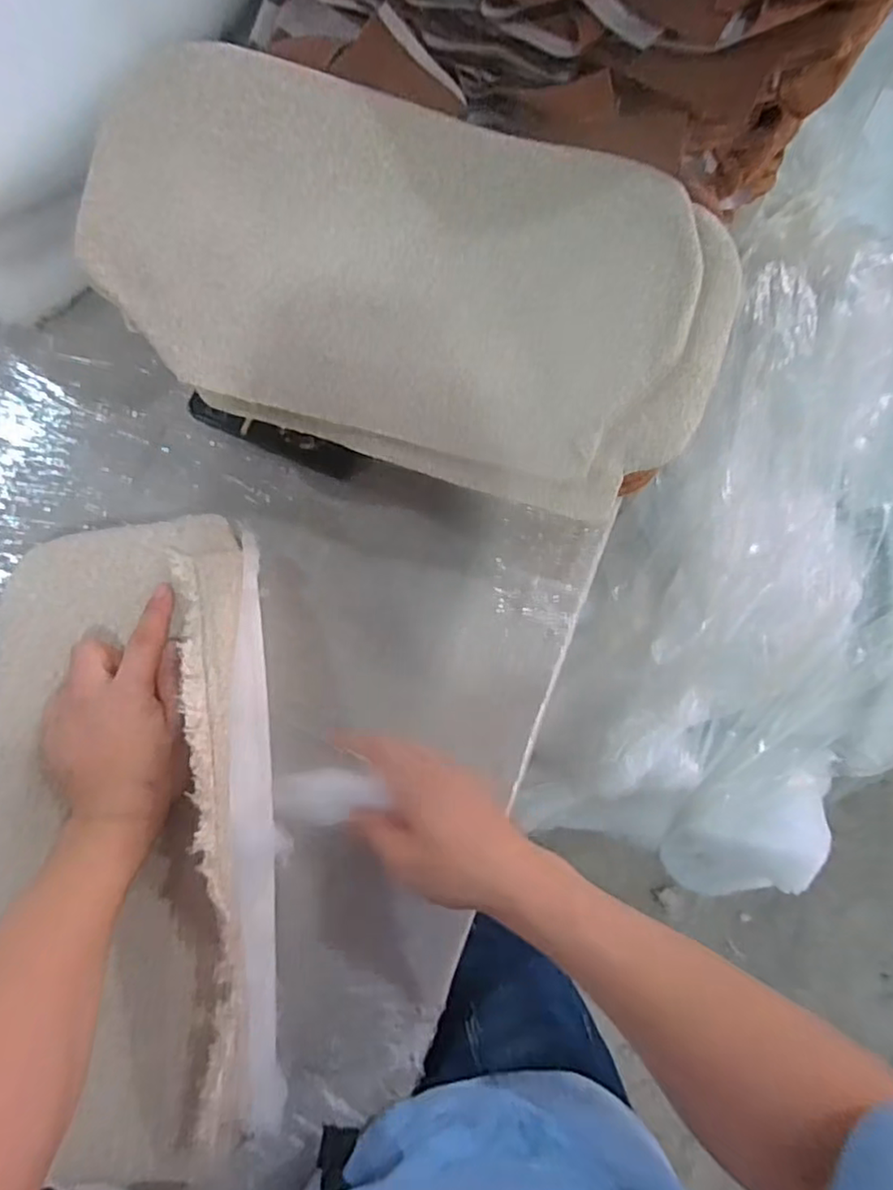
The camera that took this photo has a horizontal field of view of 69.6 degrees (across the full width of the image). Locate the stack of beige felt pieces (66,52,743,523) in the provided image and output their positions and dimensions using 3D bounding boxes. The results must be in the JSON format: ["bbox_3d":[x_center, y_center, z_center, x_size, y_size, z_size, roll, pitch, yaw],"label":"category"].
[{"bbox_3d":[-0.030,-0.247,0.492,0.467,0.076,0.267,17,79,5],"label":"stack of beige felt pieces"}]

